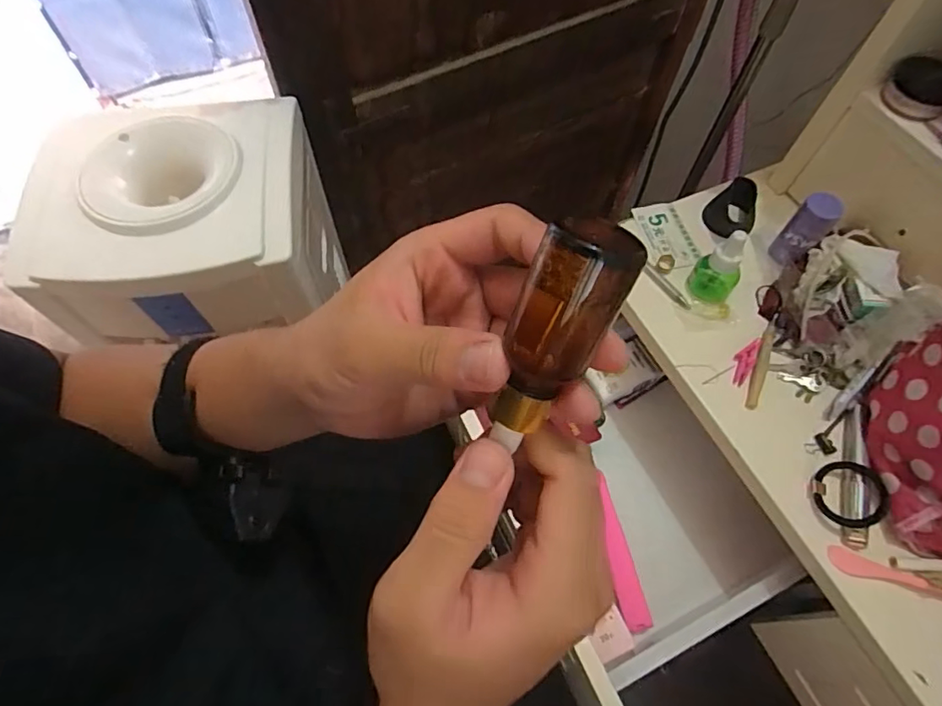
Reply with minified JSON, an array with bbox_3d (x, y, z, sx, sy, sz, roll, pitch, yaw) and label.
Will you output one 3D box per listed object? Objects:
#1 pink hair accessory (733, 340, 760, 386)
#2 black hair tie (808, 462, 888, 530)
[{"bbox_3d":[0.261,0.008,0.501,0.018,0.005,0.054,25,64,11],"label":"pink hair accessory"},{"bbox_3d":[0.314,0.117,0.434,0.054,0.009,0.052,-13,51,17],"label":"black hair tie"}]

